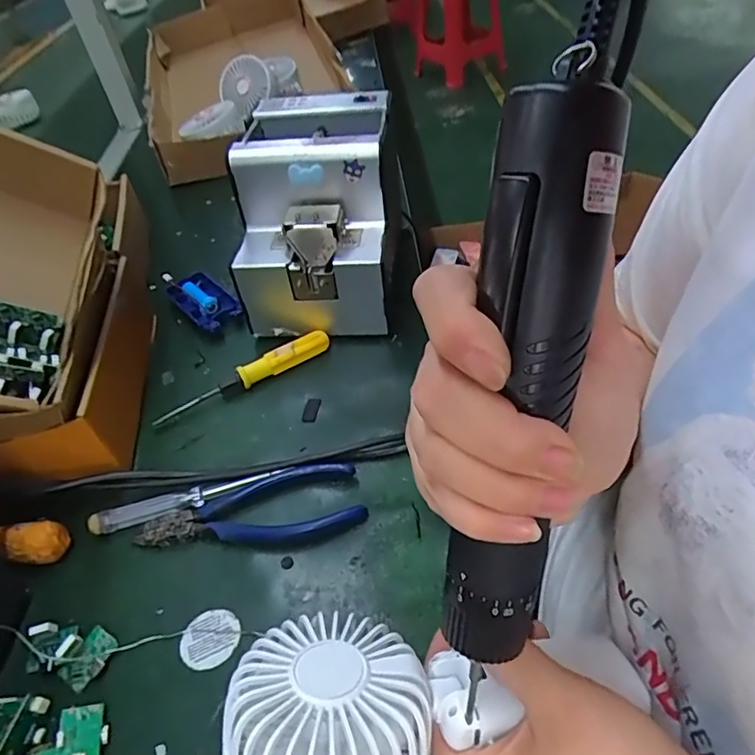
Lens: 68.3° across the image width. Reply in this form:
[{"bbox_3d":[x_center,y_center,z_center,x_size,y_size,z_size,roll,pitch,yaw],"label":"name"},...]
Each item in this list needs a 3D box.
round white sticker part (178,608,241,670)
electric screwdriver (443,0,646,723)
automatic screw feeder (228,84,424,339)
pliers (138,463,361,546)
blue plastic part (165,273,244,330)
[{"bbox_3d":[-0.097,0.150,0.322,0.034,0.004,0.032,-5,45,5],"label":"round white sticker part"},{"bbox_3d":[0.051,-0.008,0.187,0.035,0.241,0.034,10,16,16],"label":"electric screwdriver"},{"bbox_3d":[-0.046,-0.147,0.508,0.140,0.150,0.176,-4,45,7],"label":"automatic screw feeder"},{"bbox_3d":[-0.085,0.089,0.374,0.147,0.013,0.052,-11,45,0],"label":"pliers"},{"bbox_3d":[-0.171,-0.074,0.548,0.043,0.017,0.084,-34,50,-22],"label":"blue plastic part"}]

